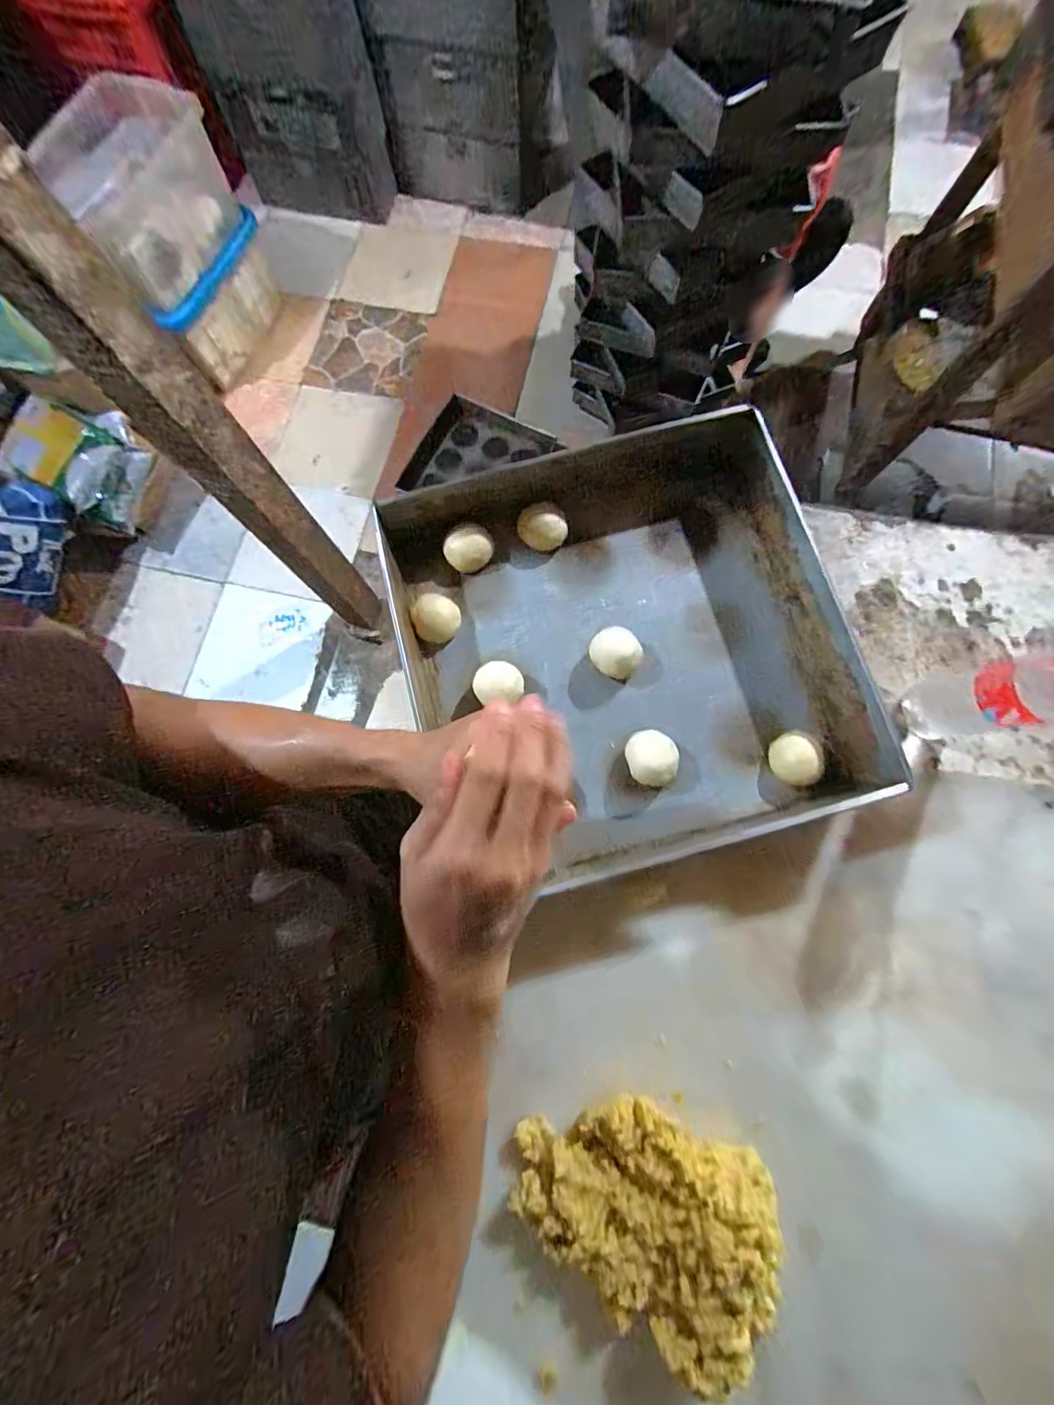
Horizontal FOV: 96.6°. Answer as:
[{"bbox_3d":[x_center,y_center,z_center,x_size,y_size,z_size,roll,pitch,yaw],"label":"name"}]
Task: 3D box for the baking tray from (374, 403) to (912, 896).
[{"bbox_3d":[0.092,-0.063,0.483,0.419,0.081,0.416,-13,77,-4],"label":"baking tray"}]

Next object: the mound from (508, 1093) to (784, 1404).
[{"bbox_3d":[0.096,0.425,0.386,0.222,0.057,0.154,24,78,5],"label":"mound"}]

